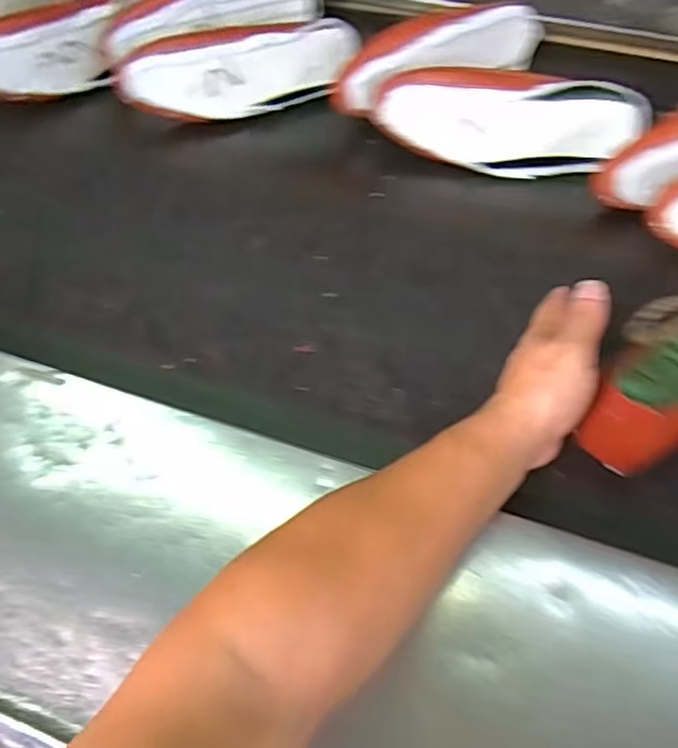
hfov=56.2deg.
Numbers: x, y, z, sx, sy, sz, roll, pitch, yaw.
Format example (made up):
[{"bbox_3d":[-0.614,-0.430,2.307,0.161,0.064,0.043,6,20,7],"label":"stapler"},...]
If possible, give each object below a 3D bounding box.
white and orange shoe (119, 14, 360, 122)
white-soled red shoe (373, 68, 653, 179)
[{"bbox_3d":[-0.113,-0.361,0.749,0.282,0.067,0.075,-16,57,-11],"label":"white and orange shoe"},{"bbox_3d":[0.178,-0.269,0.675,0.270,0.067,0.096,8,56,5],"label":"white-soled red shoe"}]

